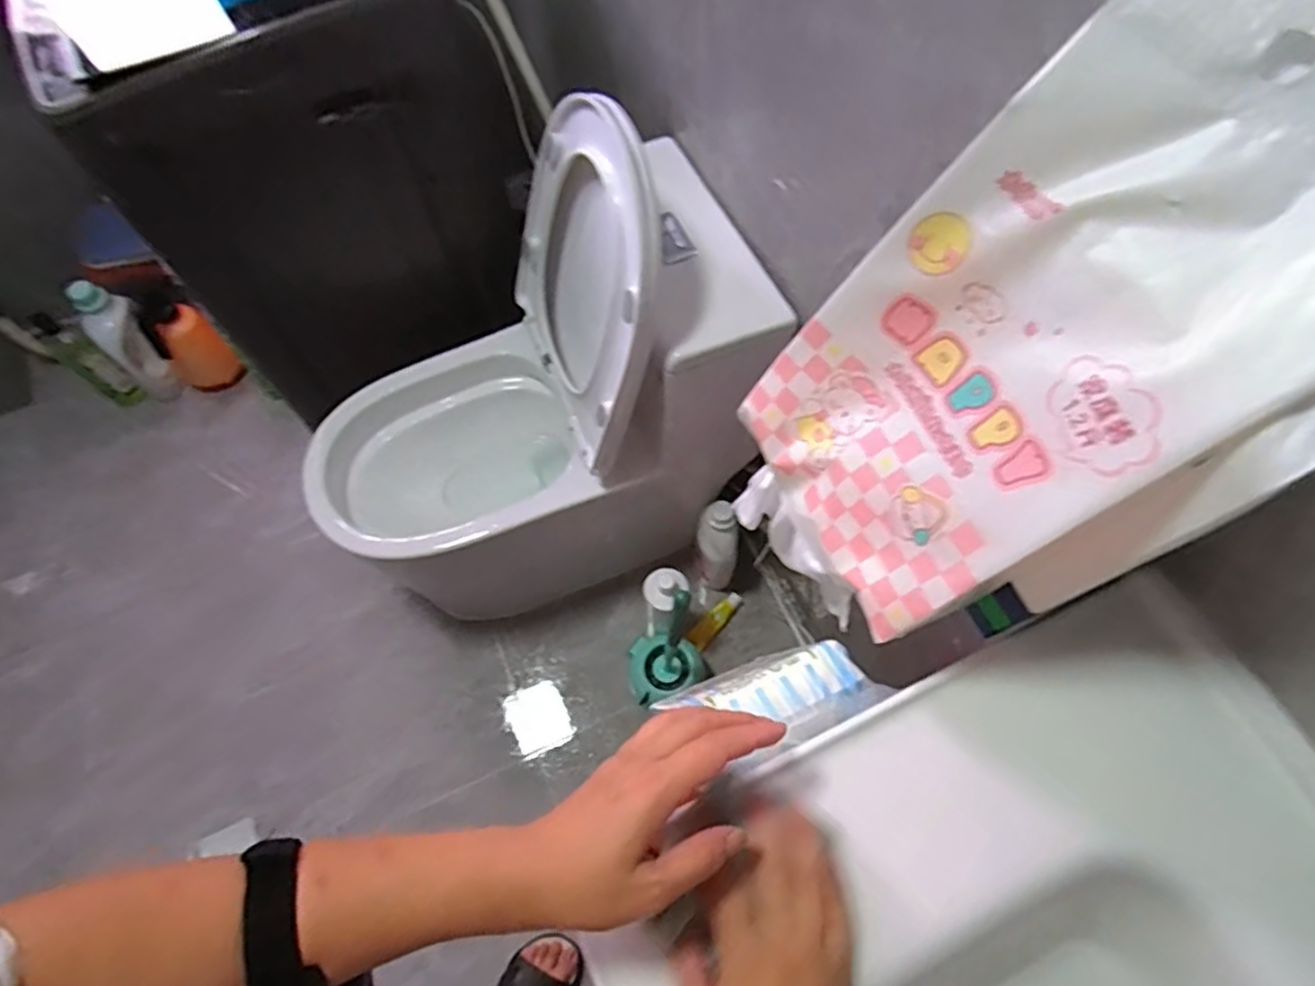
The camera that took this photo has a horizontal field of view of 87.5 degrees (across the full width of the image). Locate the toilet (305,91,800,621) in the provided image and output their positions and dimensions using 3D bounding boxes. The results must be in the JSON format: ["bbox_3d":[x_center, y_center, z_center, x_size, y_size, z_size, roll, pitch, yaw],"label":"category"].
[{"bbox_3d":[-0.206,-0.123,1.083,0.685,0.758,0.404,-21,66,-8],"label":"toilet"}]

